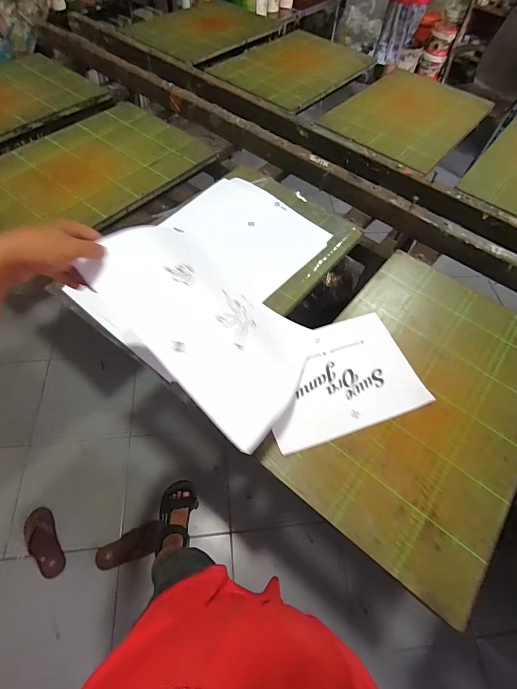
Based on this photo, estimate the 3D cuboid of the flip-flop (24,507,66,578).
[{"bbox_3d":[-0.766,0.710,1.249,0.088,0.051,0.249,-26,64,-18],"label":"flip-flop"}]

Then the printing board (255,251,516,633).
[{"bbox_3d":[0.305,0.079,0.638,0.389,0.024,0.588,36,63,16],"label":"printing board"}]

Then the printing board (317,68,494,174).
[{"bbox_3d":[0.512,-0.779,1.159,0.381,0.021,0.599,37,63,17],"label":"printing board"}]

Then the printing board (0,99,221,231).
[{"bbox_3d":[-0.449,-0.476,0.924,0.417,0.016,0.581,35,62,15],"label":"printing board"}]

